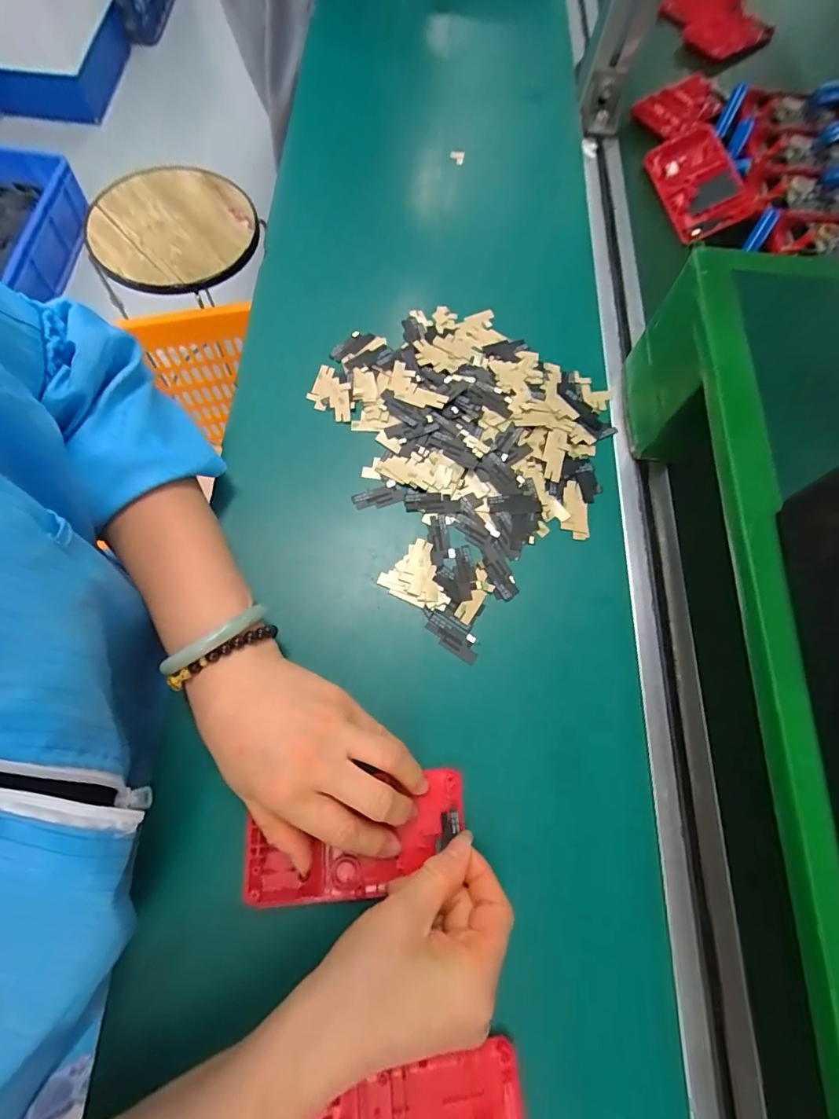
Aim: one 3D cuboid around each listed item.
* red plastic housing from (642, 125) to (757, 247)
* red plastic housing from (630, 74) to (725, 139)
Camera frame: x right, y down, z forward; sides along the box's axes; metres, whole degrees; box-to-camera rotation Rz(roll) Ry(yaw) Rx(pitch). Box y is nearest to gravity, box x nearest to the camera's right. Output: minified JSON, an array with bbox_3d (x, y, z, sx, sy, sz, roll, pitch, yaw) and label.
[{"bbox_3d":[0.275,-0.370,0.469,0.067,0.025,0.117,-19,75,22],"label":"red plastic housing"},{"bbox_3d":[0.285,-0.497,0.526,0.103,0.017,0.059,-35,75,-14],"label":"red plastic housing"}]

